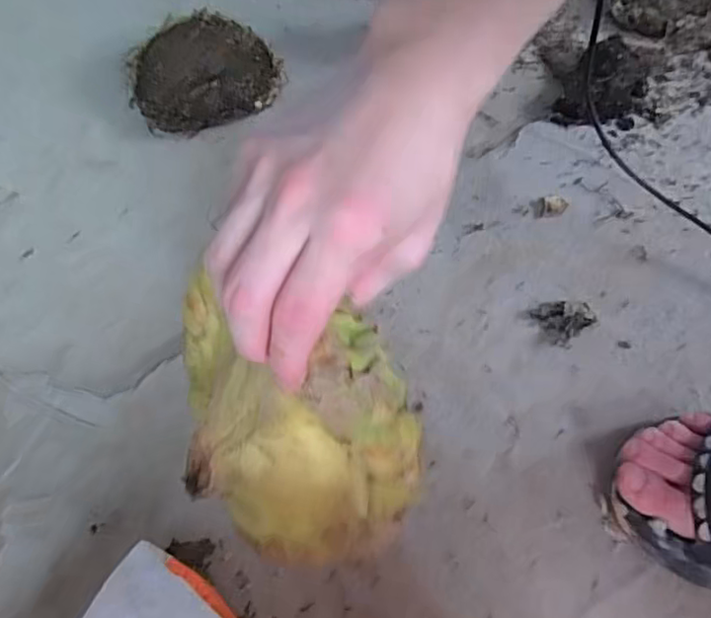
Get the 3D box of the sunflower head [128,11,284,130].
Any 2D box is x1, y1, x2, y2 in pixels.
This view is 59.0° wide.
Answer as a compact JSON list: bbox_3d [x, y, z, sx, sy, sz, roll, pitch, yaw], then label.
[{"bbox_3d":[-0.166,-0.258,0.694,0.160,0.051,0.139,-18,61,-8],"label":"sunflower head"}]

